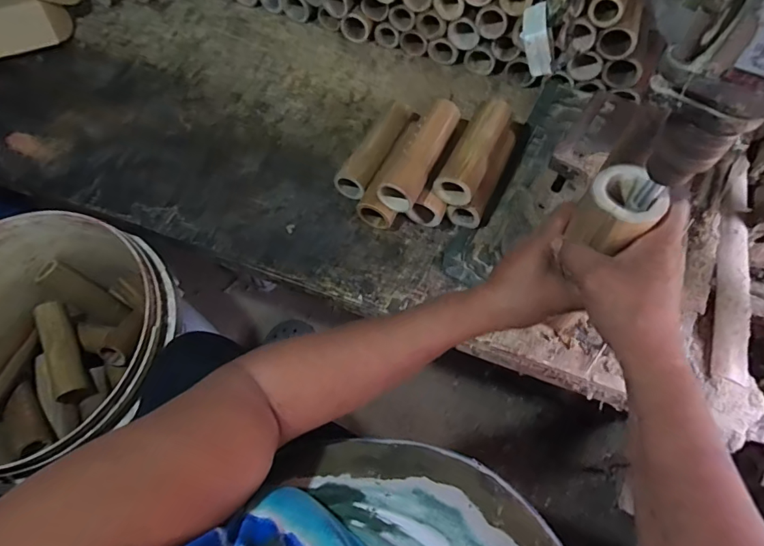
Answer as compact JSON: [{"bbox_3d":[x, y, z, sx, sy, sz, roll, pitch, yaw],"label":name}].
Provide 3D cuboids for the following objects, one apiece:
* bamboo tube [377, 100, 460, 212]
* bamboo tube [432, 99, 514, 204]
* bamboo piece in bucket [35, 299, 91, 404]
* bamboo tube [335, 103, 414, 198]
[{"bbox_3d":[0.056,-0.172,0.671,0.054,0.047,0.184,24,66,12],"label":"bamboo tube"},{"bbox_3d":[0.136,-0.179,0.686,0.056,0.053,0.181,24,66,12],"label":"bamboo tube"},{"bbox_3d":[-0.579,0.141,0.852,0.053,0.054,0.188,-18,87,-9],"label":"bamboo piece in bucket"},{"bbox_3d":[-0.008,-0.196,0.747,0.053,0.053,0.177,25,66,12],"label":"bamboo tube"}]

